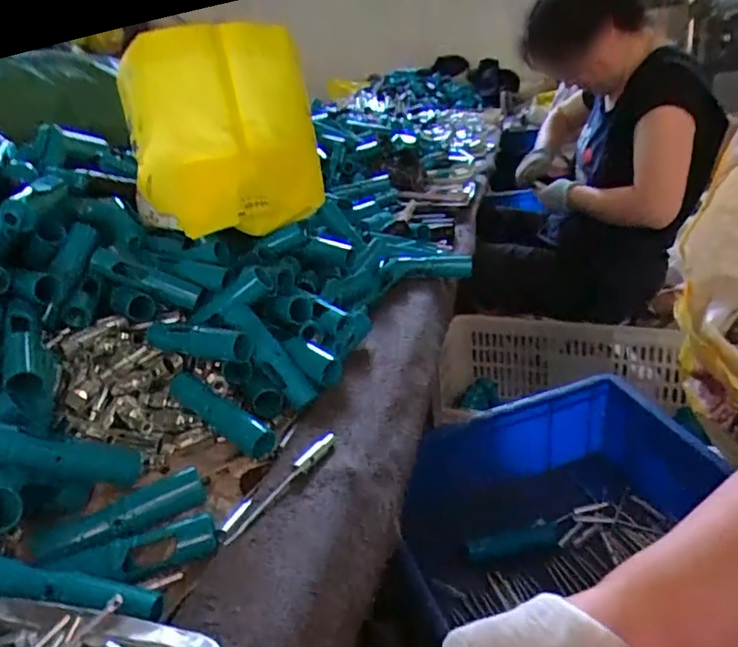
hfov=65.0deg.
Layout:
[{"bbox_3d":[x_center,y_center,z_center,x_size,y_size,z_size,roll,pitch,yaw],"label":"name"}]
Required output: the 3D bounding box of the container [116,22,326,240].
[{"bbox_3d":[-0.181,-0.236,0.710,0.228,0.220,0.145,-8,24,-5],"label":"container"}]

